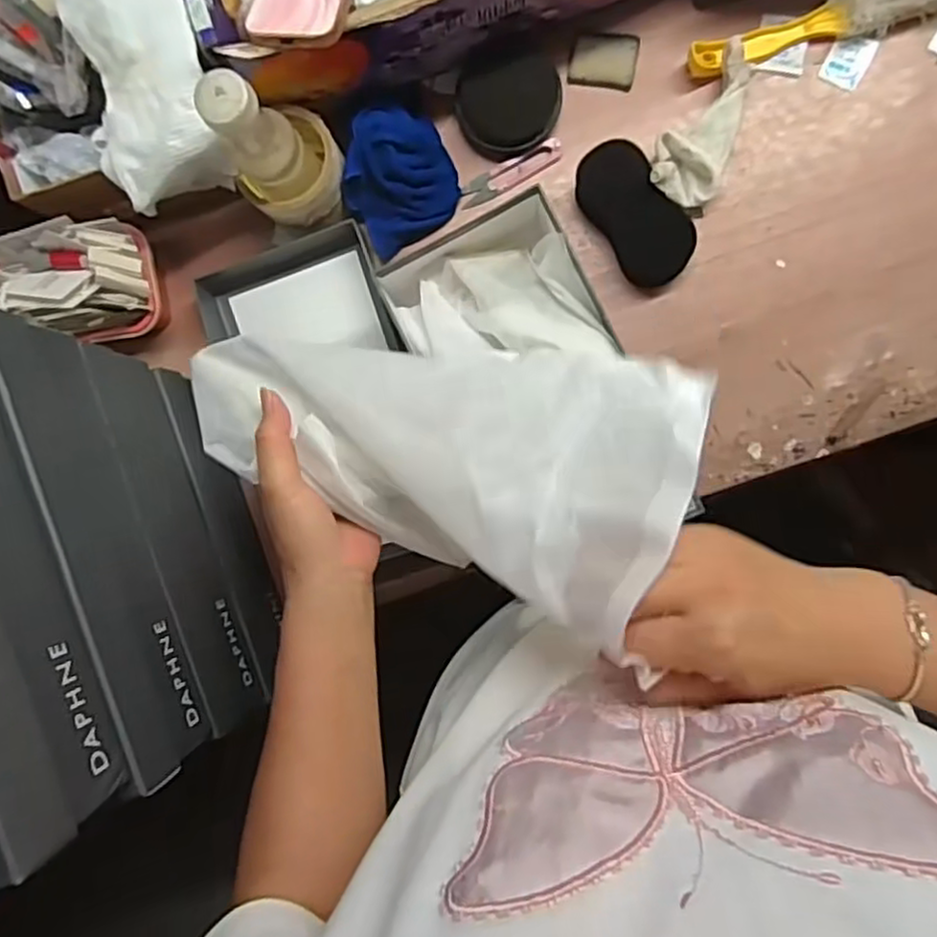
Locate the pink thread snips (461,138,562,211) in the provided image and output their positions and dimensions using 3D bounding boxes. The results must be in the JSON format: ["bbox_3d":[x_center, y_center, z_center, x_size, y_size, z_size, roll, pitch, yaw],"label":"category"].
[{"bbox_3d":[0.040,-0.273,0.658,0.099,0.007,0.020,-27,90,5],"label":"pink thread snips"}]

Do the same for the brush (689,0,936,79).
[{"bbox_3d":[0.303,-0.389,0.609,0.229,0.036,0.052,-12,91,5],"label":"brush"}]

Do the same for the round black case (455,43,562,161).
[{"bbox_3d":[0.034,-0.328,0.628,0.091,0.027,0.087,0,92,5],"label":"round black case"}]

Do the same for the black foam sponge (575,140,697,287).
[{"bbox_3d":[0.146,-0.225,0.628,0.062,0.038,0.128,-37,89,5],"label":"black foam sponge"}]

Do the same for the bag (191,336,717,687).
[{"bbox_3d":[-0.023,-0.013,0.392,0.291,0.076,0.136,15,94,24],"label":"bag"}]

